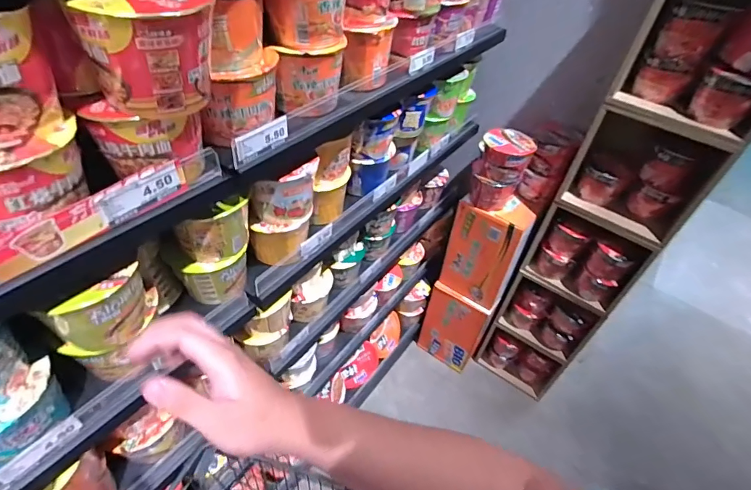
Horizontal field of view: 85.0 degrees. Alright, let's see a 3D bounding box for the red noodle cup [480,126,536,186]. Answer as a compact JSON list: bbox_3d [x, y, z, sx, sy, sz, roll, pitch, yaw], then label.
[{"bbox_3d":[0.373,-0.258,1.192,0.140,0.114,0.129,4,45,-4],"label":"red noodle cup"}]

